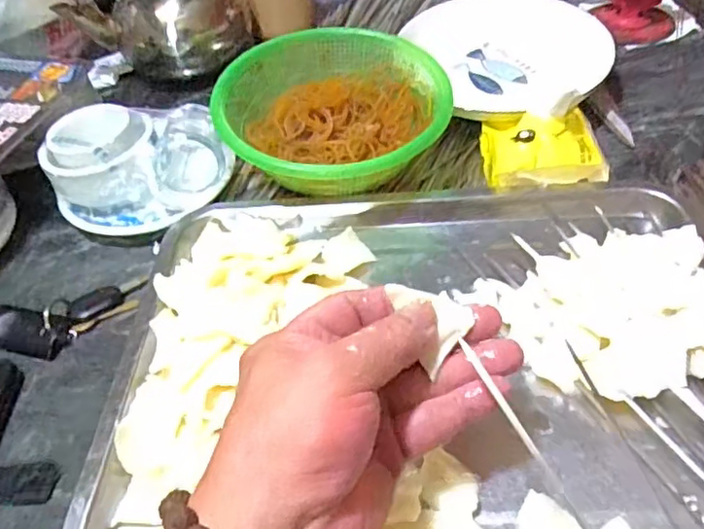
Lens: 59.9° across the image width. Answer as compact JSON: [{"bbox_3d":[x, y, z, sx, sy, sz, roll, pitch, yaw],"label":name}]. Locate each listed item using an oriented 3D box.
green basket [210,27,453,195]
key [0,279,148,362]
[{"bbox_3d":[-0.016,-0.122,0.503,0.180,0.076,0.159,-14,47,-6],"label":"green basket"},{"bbox_3d":[-0.202,0.038,0.428,0.102,0.020,0.053,-14,47,-6],"label":"key"}]

